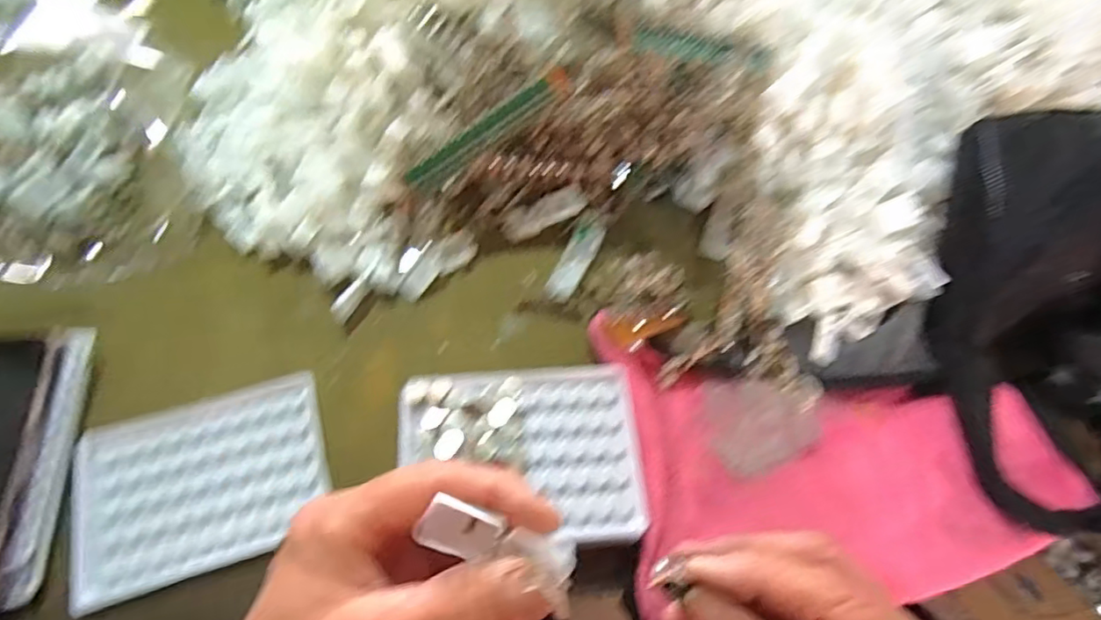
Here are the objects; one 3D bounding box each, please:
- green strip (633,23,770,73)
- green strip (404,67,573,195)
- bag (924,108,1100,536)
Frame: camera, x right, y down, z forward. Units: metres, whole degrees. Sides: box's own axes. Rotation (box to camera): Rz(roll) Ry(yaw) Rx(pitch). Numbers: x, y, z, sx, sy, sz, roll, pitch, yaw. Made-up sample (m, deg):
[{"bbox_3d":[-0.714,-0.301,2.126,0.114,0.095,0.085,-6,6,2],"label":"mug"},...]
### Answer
[{"bbox_3d":[0.103,-0.172,0.390,0.114,0.010,0.017,-4,67,-27],"label":"green strip"},{"bbox_3d":[-0.040,-0.117,0.385,0.122,0.021,0.008,-37,30,4],"label":"green strip"},{"bbox_3d":[0.350,-0.020,0.359,0.229,0.085,0.268,-8,63,-8],"label":"bag"}]

